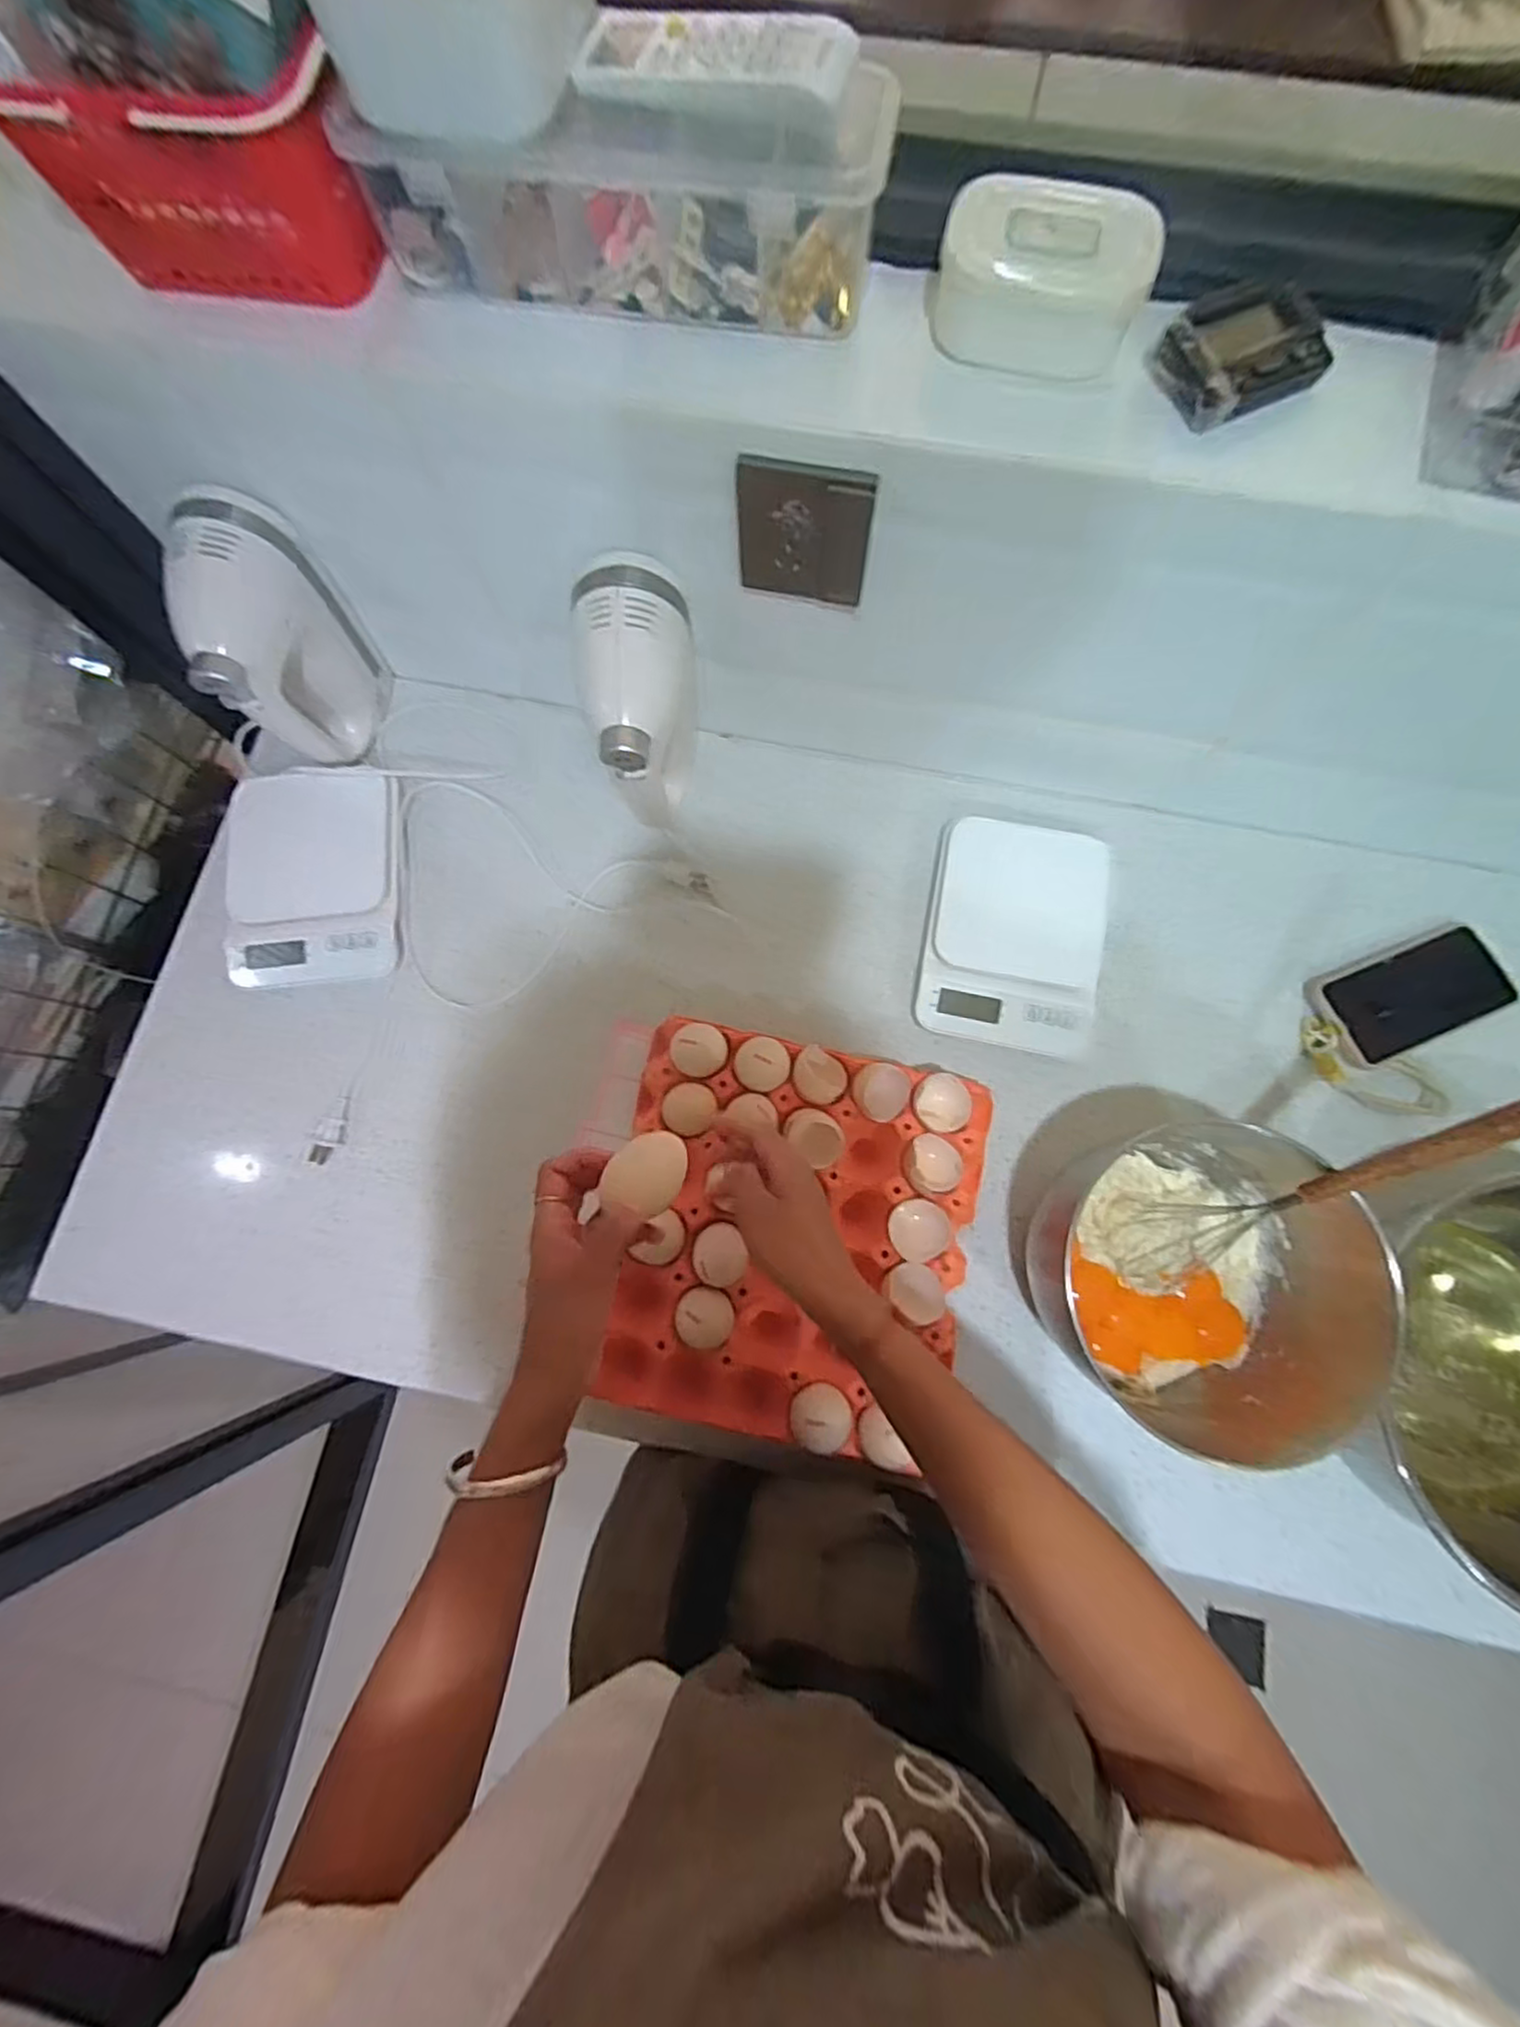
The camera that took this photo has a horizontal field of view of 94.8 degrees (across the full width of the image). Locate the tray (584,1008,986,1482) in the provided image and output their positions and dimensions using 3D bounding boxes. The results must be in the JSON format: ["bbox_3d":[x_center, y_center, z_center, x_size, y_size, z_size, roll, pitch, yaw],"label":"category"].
[{"bbox_3d":[0.020,0.167,0.546,0.294,0.056,0.292,13,77,4],"label":"tray"}]

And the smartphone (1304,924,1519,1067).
[{"bbox_3d":[0.551,-0.018,0.590,0.155,0.015,0.084,-21,68,-3],"label":"smartphone"}]

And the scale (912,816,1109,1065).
[{"bbox_3d":[0.224,-0.065,0.609,0.153,0.041,0.192,10,77,3],"label":"scale"}]

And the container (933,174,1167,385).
[{"bbox_3d":[0.150,-0.388,0.370,0.109,0.056,0.047,14,77,4],"label":"container"}]

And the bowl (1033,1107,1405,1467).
[{"bbox_3d":[0.314,0.189,0.496,0.186,0.130,0.191,0,77,1],"label":"bowl"}]

